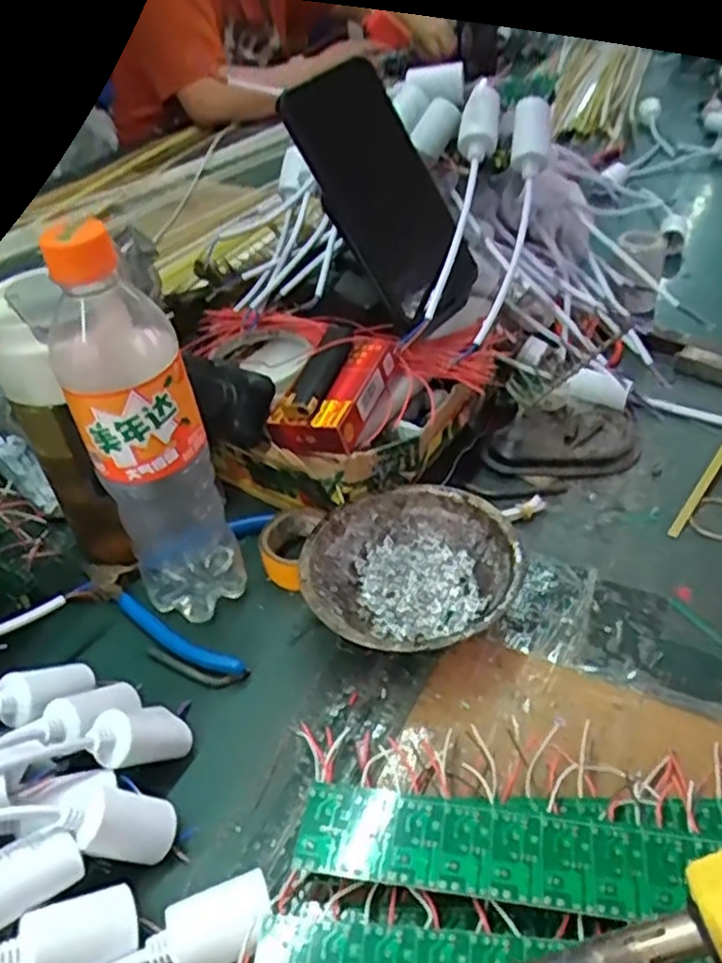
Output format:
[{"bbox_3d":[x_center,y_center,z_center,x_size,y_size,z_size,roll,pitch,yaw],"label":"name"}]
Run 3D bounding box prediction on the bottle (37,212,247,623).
[{"bbox_3d":[-0.113,-0.014,0.408,0.061,0.220,0.055,-20,41,-15],"label":"bottle"}]

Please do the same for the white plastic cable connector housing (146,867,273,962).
[{"bbox_3d":[-0.062,0.192,0.317,0.052,0.024,0.029,-20,42,-15],"label":"white plastic cable connector housing"}]

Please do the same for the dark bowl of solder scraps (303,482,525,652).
[{"bbox_3d":[0.029,0.058,0.443,0.121,0.040,0.123,-4,40,3],"label":"dark bowl of solder scraps"}]

